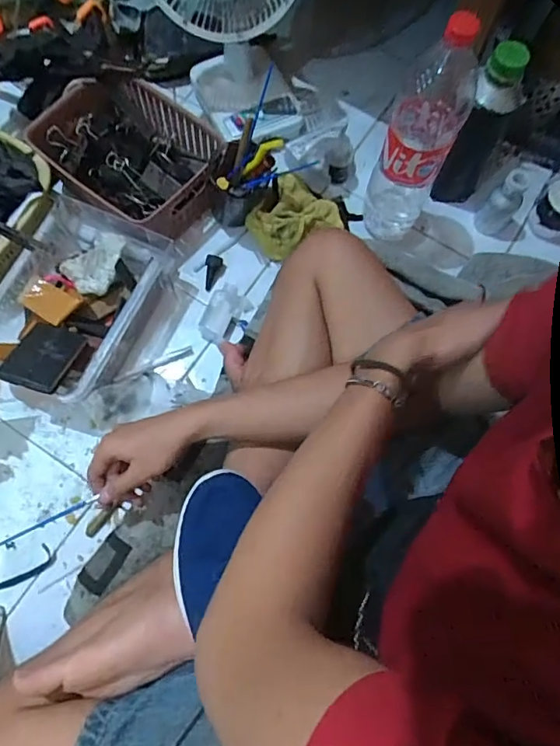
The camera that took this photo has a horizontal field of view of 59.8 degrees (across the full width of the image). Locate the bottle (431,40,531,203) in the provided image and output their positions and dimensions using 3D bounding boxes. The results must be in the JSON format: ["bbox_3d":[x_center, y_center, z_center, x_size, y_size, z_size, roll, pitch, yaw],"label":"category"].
[{"bbox_3d":[0.280,-0.336,0.693,0.074,0.238,0.057,30,74,7],"label":"bottle"}]

